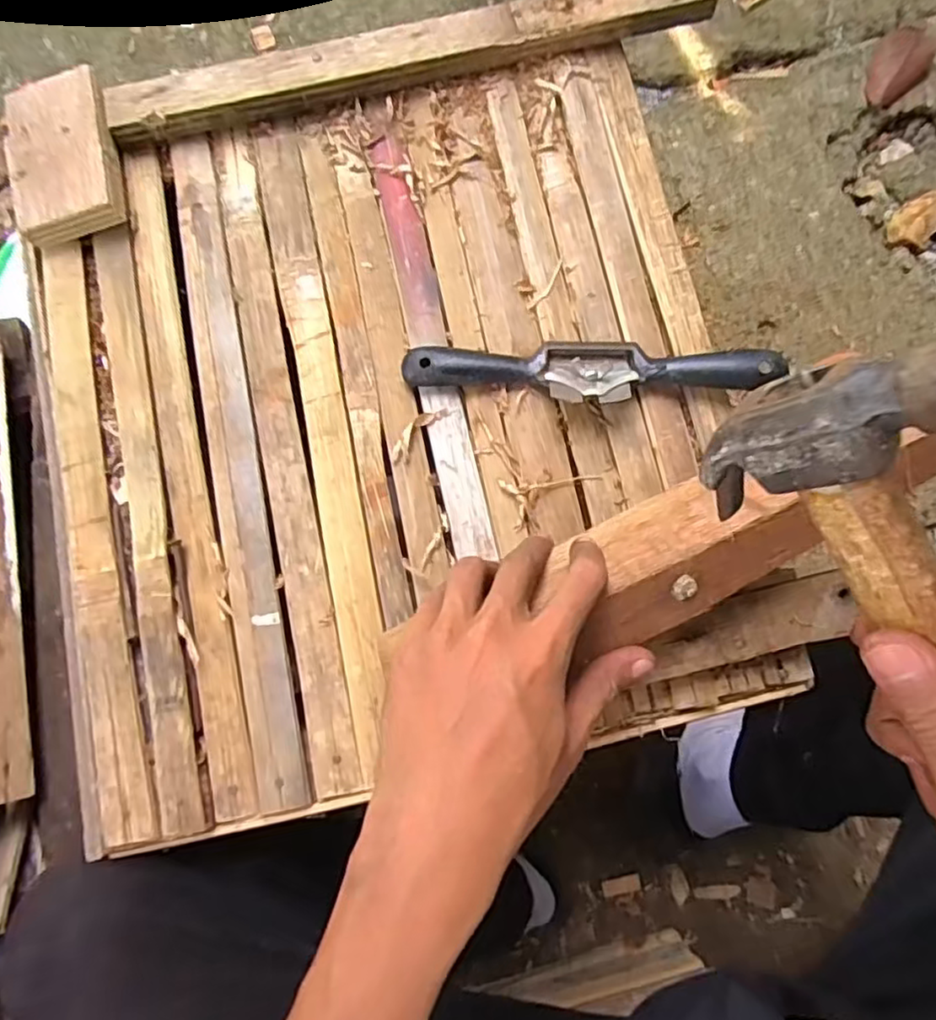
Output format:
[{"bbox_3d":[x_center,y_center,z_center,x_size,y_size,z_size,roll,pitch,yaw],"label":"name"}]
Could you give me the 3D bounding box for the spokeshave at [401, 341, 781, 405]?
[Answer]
[{"bbox_3d":[0.066,-0.075,0.366,0.199,0.021,0.037,3,80,1],"label":"spokeshave"}]

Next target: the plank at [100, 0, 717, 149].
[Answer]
[{"bbox_3d":[-0.032,-0.271,0.397,0.356,0.019,0.032,-14,80,-2],"label":"plank"}]

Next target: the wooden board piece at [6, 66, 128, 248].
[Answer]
[{"bbox_3d":[-0.231,-0.201,0.383,0.058,0.015,0.096,-12,80,-1],"label":"wooden board piece"}]

